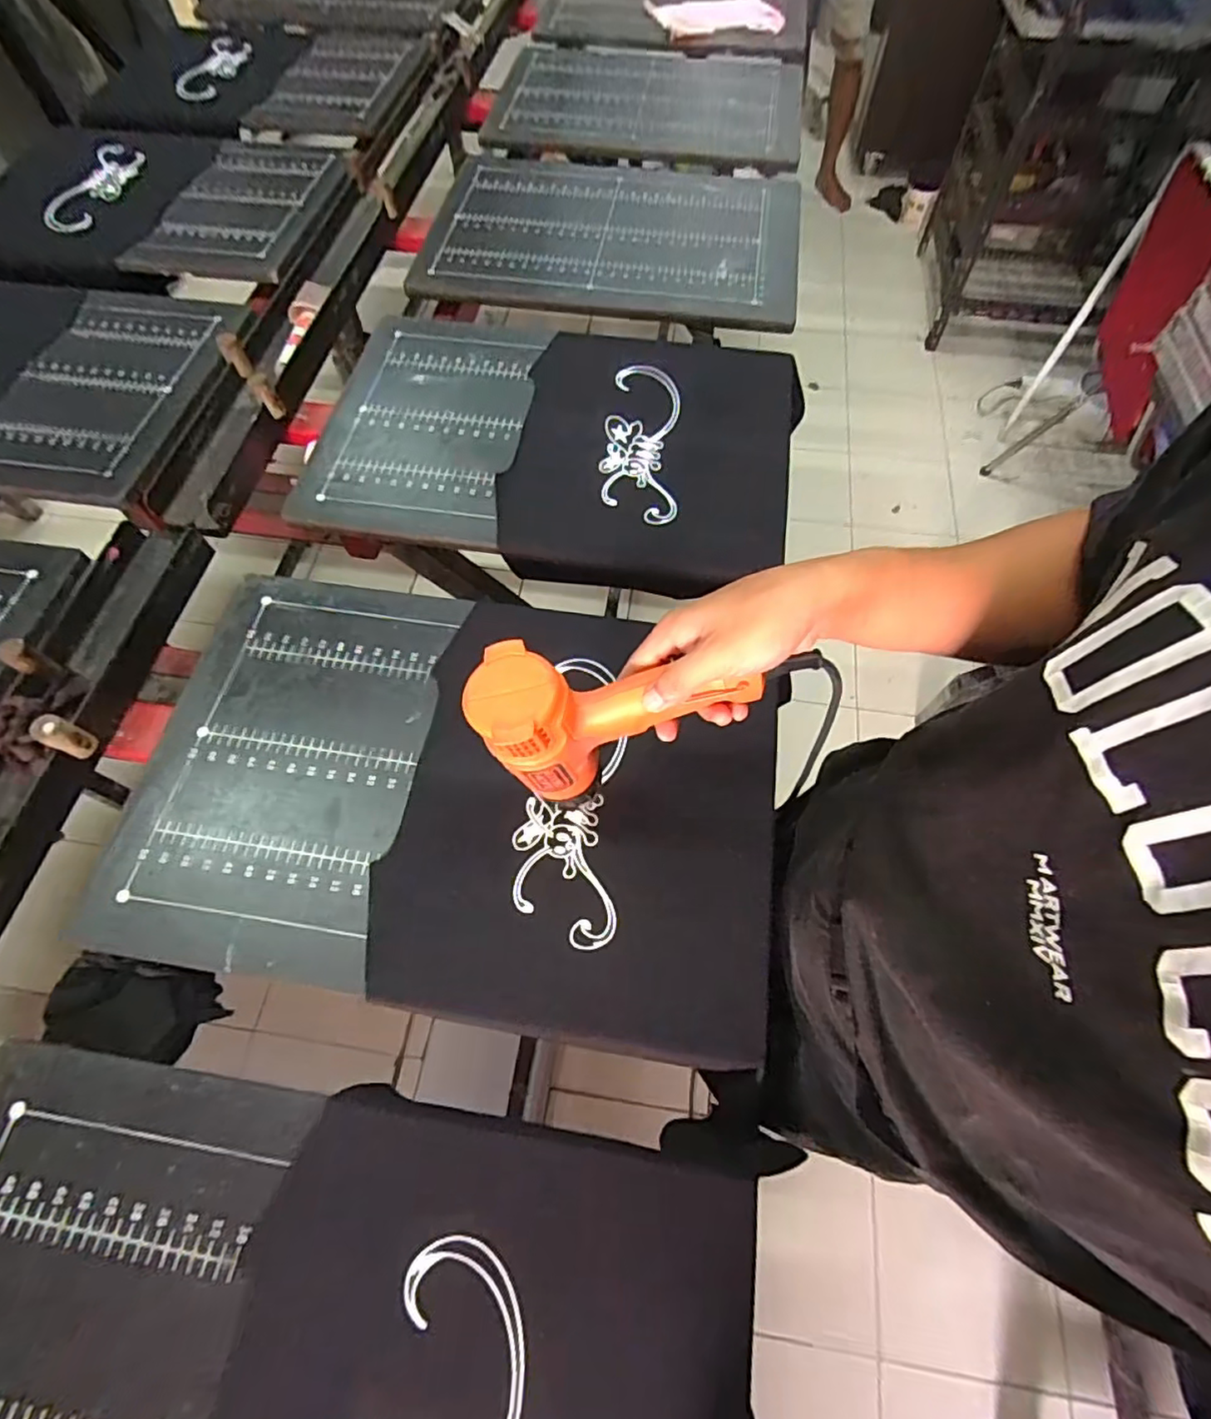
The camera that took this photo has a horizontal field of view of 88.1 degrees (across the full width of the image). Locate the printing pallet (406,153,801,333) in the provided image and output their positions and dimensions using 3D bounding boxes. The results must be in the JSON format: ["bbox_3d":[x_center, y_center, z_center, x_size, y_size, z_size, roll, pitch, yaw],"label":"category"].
[{"bbox_3d":[0.015,-0.789,1.032,0.594,0.034,0.439,5,63,4],"label":"printing pallet"}]

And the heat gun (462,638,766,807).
[{"bbox_3d":[0.011,0.004,0.440,0.191,0.128,0.066,-12,63,-5],"label":"heat gun"}]

